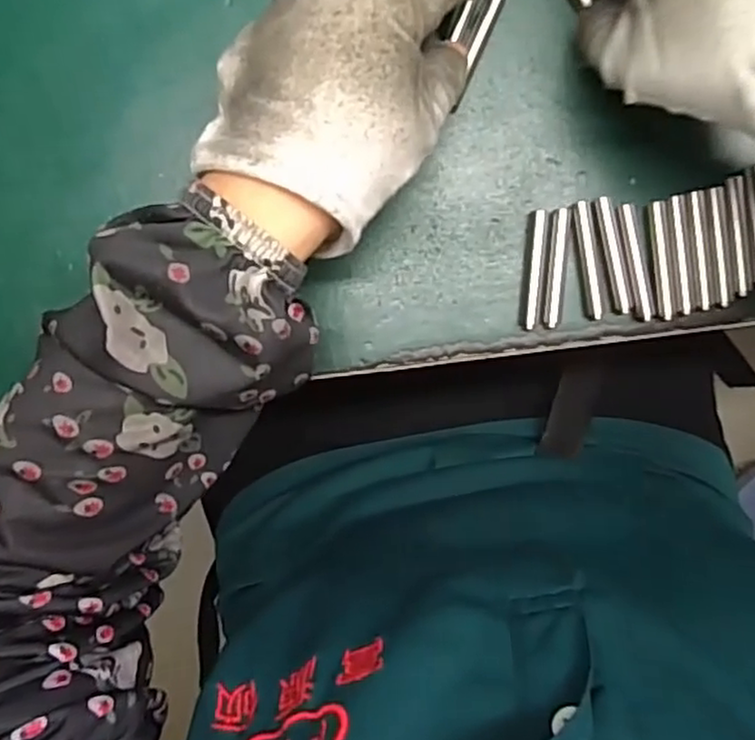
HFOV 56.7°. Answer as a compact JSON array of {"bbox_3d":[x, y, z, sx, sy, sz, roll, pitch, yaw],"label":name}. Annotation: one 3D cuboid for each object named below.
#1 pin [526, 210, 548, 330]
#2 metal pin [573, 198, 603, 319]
[{"bbox_3d":[0.066,-0.041,0.292,0.005,0.005,0.048,4,96,2],"label":"pin"},{"bbox_3d":[0.088,-0.045,0.288,0.007,0.004,0.048,-10,96,4],"label":"metal pin"}]

